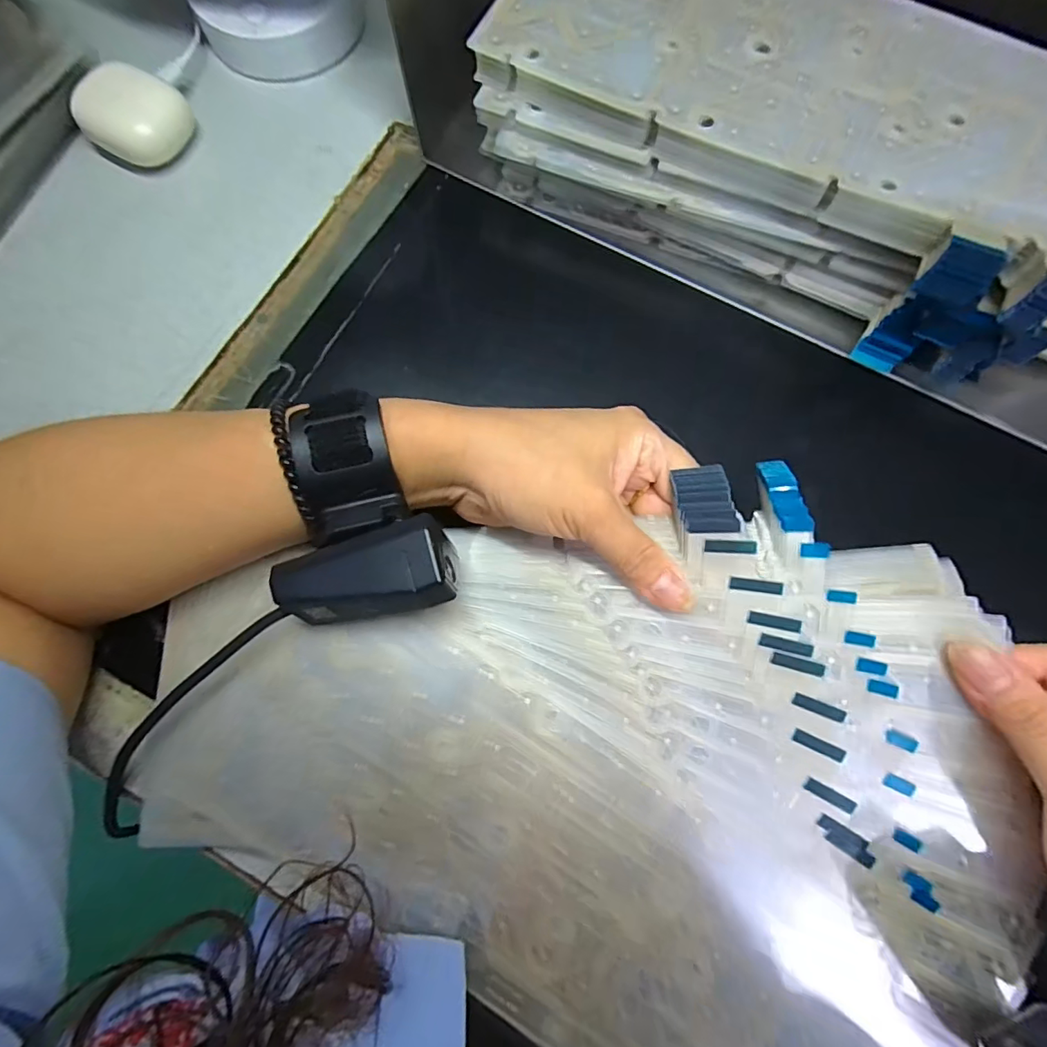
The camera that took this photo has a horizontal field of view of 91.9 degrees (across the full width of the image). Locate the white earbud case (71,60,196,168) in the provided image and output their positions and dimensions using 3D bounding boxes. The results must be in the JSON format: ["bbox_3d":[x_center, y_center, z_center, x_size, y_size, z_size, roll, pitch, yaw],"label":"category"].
[{"bbox_3d":[-0.222,-0.232,0.289,0.048,0.028,0.048,25,79,6],"label":"white earbud case"}]

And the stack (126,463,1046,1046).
[{"bbox_3d":[0.038,0.092,0.211,0.377,0.050,0.238,28,78,7],"label":"stack"}]

